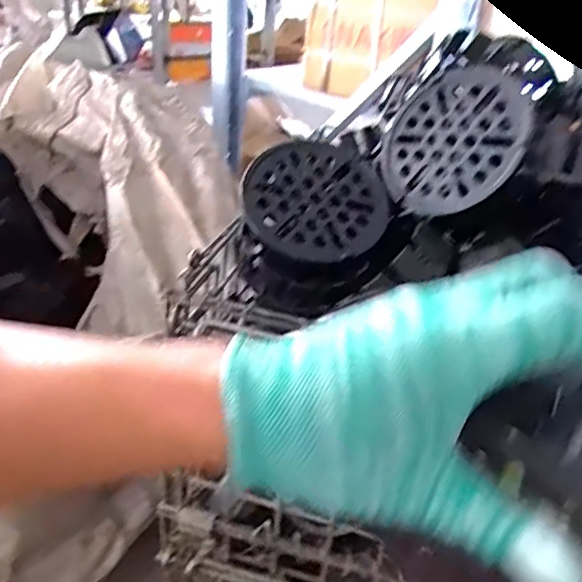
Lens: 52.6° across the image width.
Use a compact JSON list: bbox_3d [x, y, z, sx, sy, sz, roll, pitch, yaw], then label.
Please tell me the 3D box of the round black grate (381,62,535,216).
[{"bbox_3d":[0.144,-0.133,0.525,0.011,0.133,0.130,16,7,-45],"label":"round black grate"}]

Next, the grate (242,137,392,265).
[{"bbox_3d":[0.023,-0.085,0.549,0.129,0.014,0.127,4,64,-8],"label":"grate"}]

